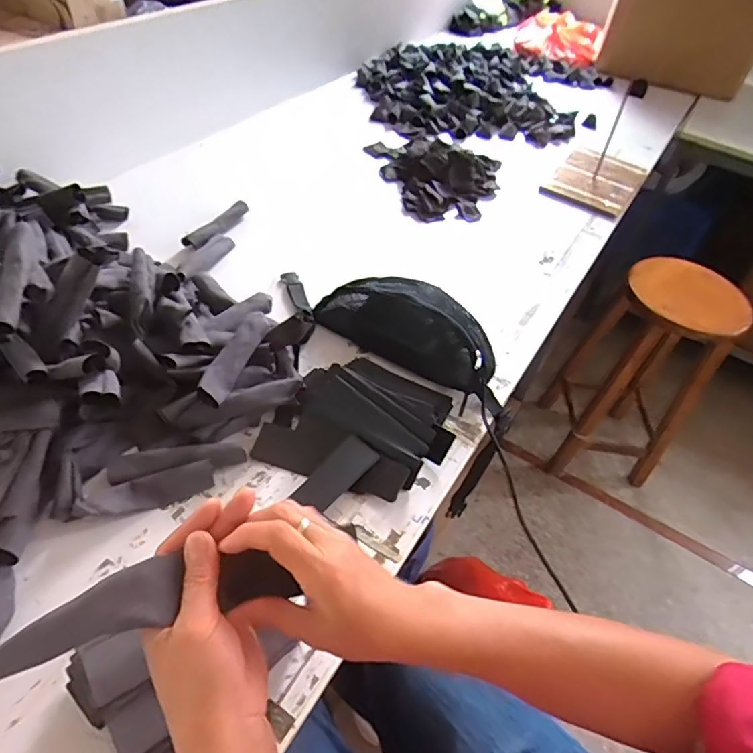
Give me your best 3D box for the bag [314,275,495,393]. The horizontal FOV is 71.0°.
[{"bbox_3d":[0.056,-0.089,0.784,0.280,0.087,0.133,31,52,19],"label":"bag"}]

